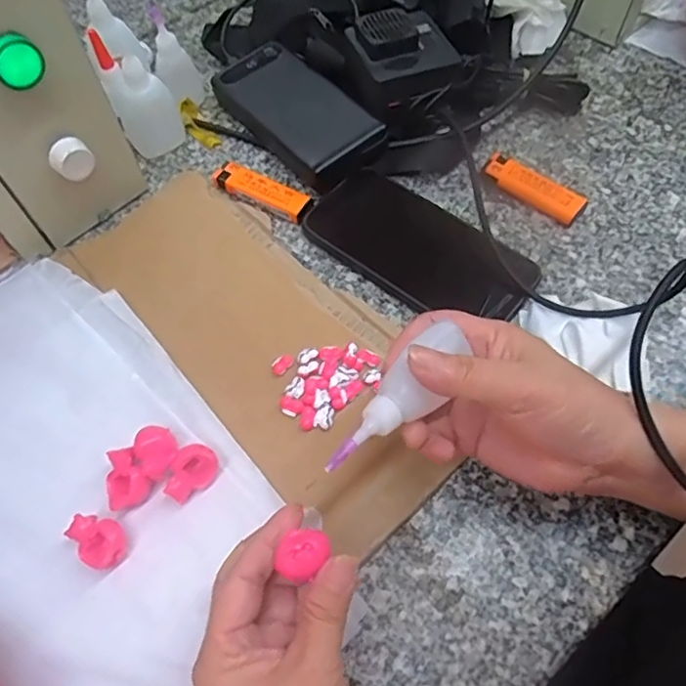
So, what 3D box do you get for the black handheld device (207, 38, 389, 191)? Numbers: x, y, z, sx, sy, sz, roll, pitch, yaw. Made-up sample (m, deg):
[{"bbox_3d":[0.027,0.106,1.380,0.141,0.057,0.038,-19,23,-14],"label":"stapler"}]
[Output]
[{"bbox_3d":[-0.038,-0.188,0.480,0.071,0.033,0.153,-34,66,-16],"label":"black handheld device"}]

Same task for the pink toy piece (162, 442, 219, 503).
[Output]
[{"bbox_3d":[-0.084,0.074,0.329,0.021,0.021,0.031,32,67,16],"label":"pink toy piece"}]

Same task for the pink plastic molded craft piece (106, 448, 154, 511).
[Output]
[{"bbox_3d":[-0.122,0.078,0.332,0.024,0.021,0.030,-35,67,-16],"label":"pink plastic molded craft piece"}]

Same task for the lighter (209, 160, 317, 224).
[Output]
[{"bbox_3d":[-0.063,-0.118,0.457,0.082,0.012,0.023,29,66,15],"label":"lighter"}]

